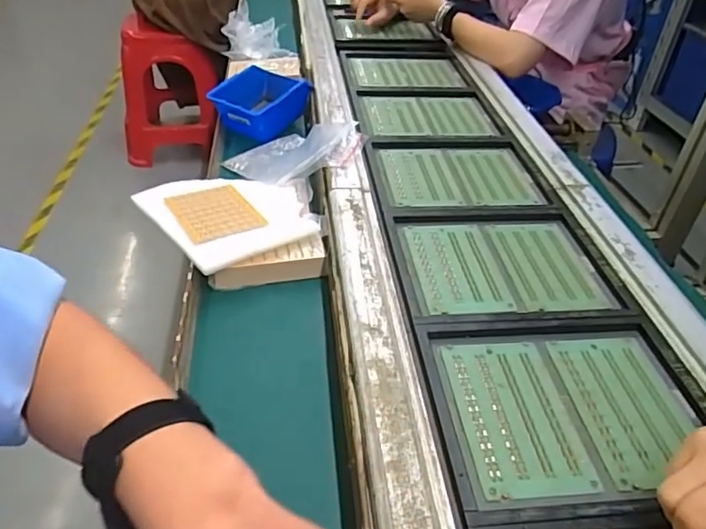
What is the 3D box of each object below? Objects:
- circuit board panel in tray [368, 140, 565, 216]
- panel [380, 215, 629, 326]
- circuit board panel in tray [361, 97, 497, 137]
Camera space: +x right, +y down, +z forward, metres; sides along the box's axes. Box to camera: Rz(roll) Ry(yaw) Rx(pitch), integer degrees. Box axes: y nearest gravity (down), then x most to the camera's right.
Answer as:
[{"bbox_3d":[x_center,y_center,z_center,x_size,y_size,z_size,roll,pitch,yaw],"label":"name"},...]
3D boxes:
[{"bbox_3d":[0.131,-0.112,0.711,0.211,0.013,0.181,-2,40,-8],"label":"circuit board panel in tray"},{"bbox_3d":[0.150,-0.003,0.578,0.205,0.009,0.171,-2,40,-8],"label":"panel"},{"bbox_3d":[0.115,-0.219,0.846,0.189,0.020,0.148,-3,40,-9],"label":"circuit board panel in tray"}]

